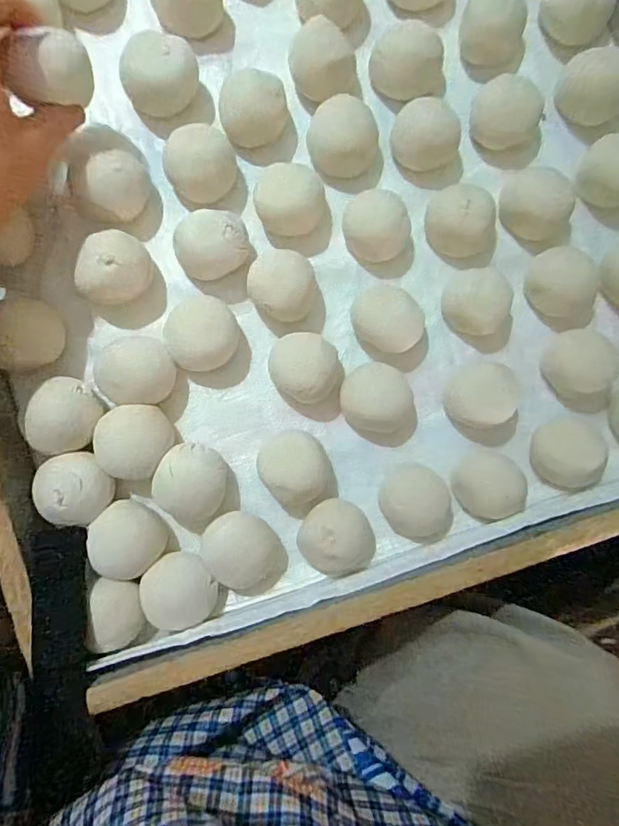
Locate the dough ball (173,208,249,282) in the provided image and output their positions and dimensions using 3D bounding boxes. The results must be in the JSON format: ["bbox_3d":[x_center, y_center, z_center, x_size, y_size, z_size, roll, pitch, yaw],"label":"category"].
[{"bbox_3d":[-0.076,-0.129,0.379,0.055,0.050,0.049,-28,91,-7],"label":"dough ball"}]

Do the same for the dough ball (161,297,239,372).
[{"bbox_3d":[-0.081,-0.062,0.379,0.052,0.043,0.055,0,88,-6],"label":"dough ball"}]

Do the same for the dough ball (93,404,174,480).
[{"bbox_3d":[-0.131,0.021,0.375,0.051,0.037,0.053,0,88,-6],"label":"dough ball"}]

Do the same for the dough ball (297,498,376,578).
[{"bbox_3d":[0.022,0.097,0.377,0.056,0.045,0.061,0,88,-6],"label":"dough ball"}]

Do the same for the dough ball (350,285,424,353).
[{"bbox_3d":[0.062,-0.075,0.397,0.056,0.035,0.043,30,85,-4],"label":"dough ball"}]

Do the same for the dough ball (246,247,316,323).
[{"bbox_3d":[-0.023,-0.098,0.387,0.054,0.045,0.048,28,85,-5],"label":"dough ball"}]

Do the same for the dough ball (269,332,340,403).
[{"bbox_3d":[-0.005,-0.037,0.388,0.052,0.047,0.049,0,88,-6],"label":"dough ball"}]

